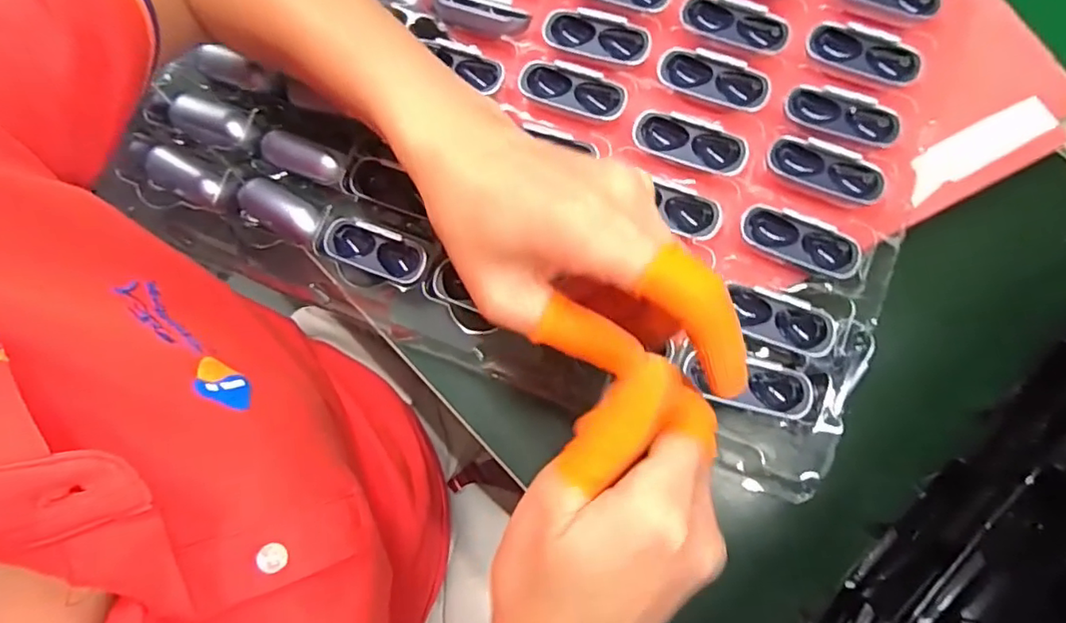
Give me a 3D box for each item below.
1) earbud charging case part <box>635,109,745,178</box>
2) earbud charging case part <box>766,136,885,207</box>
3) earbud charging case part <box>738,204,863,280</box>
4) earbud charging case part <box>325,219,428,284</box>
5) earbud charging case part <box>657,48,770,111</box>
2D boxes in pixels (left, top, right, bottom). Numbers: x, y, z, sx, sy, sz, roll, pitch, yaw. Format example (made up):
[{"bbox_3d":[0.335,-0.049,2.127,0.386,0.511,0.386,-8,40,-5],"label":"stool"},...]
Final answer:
[{"bbox_3d":[0.084,-0.090,0.321,0.060,0.011,0.023,21,79,8],"label":"earbud charging case part"},{"bbox_3d":[0.152,-0.073,0.308,0.059,0.009,0.025,23,80,8],"label":"earbud charging case part"},{"bbox_3d":[0.136,-0.035,0.304,0.058,0.010,0.023,23,79,8],"label":"earbud charging case part"},{"bbox_3d":[-0.087,-0.034,0.332,0.062,0.013,0.025,22,79,8],"label":"earbud charging case part"},{"bbox_3d":[0.098,-0.126,0.326,0.059,0.014,0.027,18,79,8],"label":"earbud charging case part"}]

